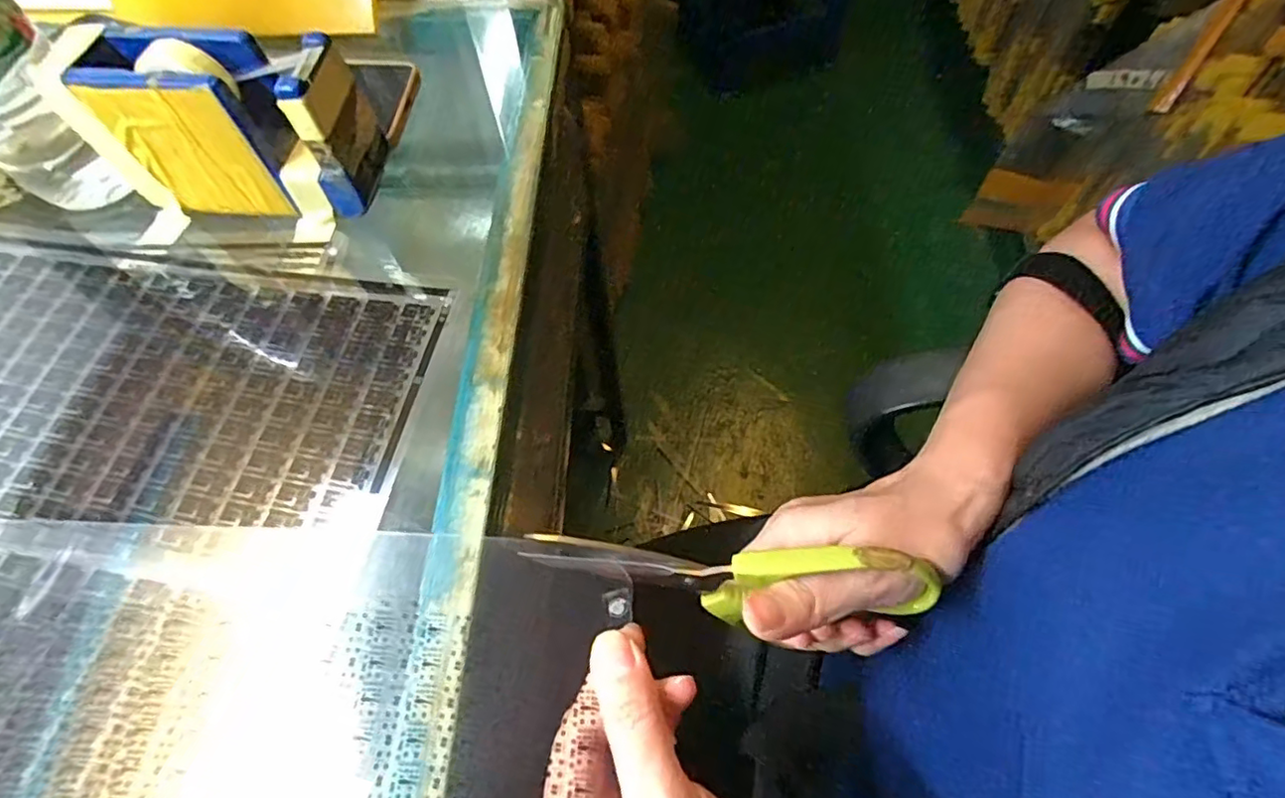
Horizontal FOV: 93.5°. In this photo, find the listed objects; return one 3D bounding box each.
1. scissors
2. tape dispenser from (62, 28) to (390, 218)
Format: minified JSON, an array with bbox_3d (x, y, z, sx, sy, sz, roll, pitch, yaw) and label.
[{"bbox_3d":[0.035,0.074,0.244,0.160,0.049,0.019,6,62,1],"label":"scissors"},{"bbox_3d":[-0.210,-0.141,0.318,0.132,0.084,0.050,5,62,5],"label":"tape dispenser"}]

